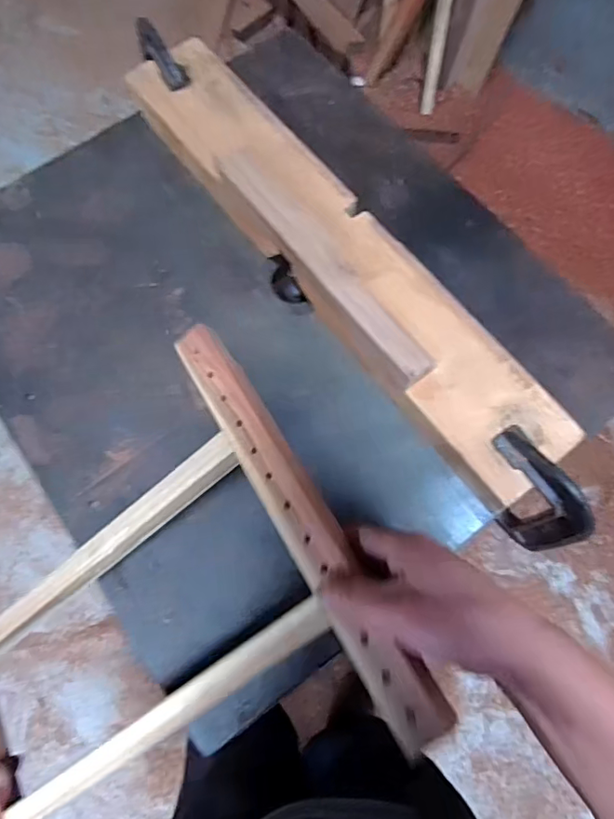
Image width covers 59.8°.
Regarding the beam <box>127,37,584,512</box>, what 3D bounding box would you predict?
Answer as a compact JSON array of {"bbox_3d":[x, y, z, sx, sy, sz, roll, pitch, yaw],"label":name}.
[{"bbox_3d":[0.018,-0.179,0.557,0.115,0.067,0.632,-37,75,-10],"label":"beam"}]

